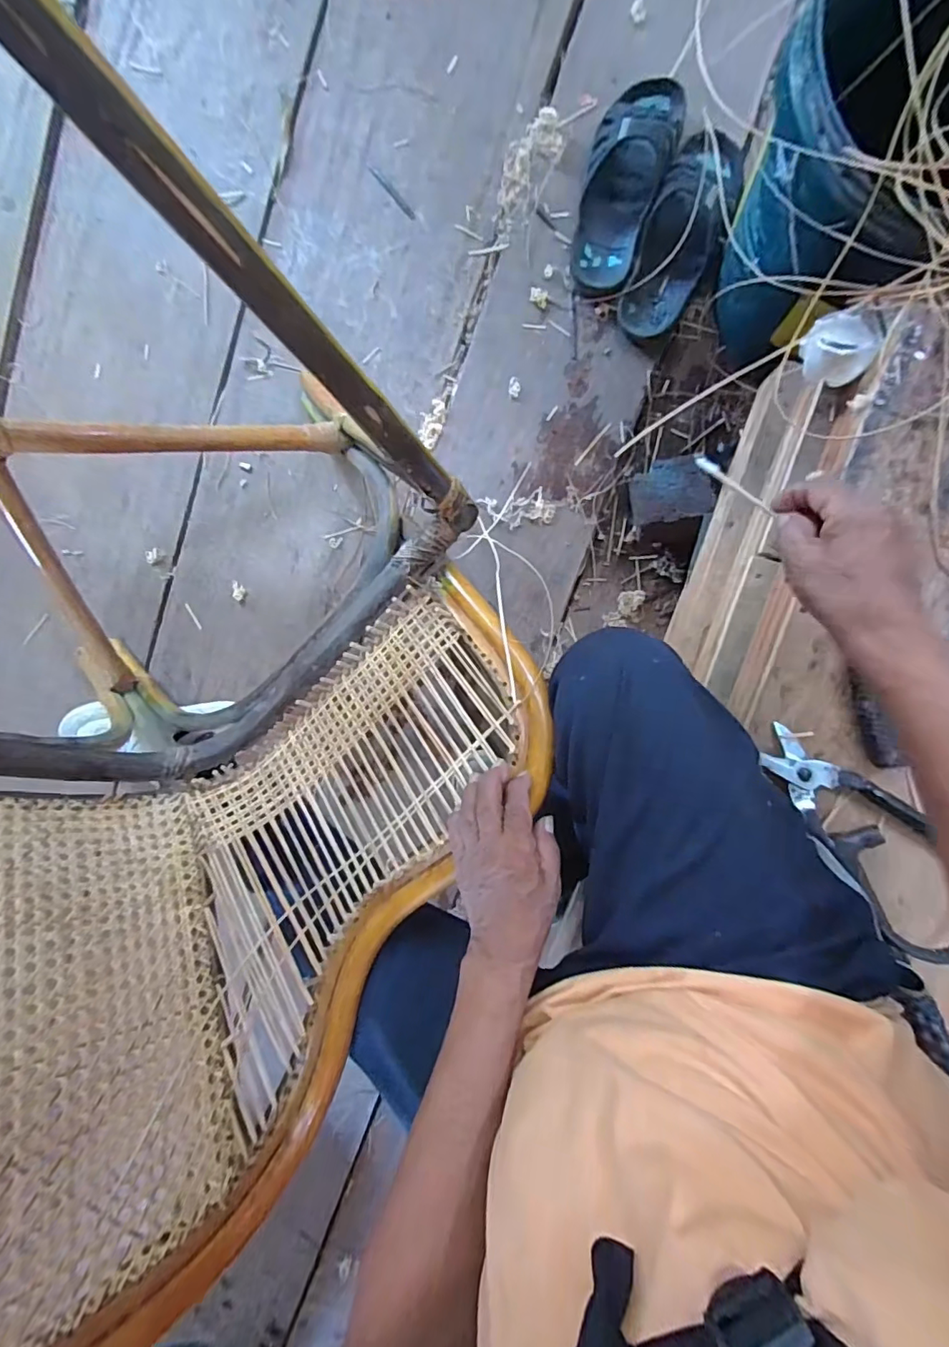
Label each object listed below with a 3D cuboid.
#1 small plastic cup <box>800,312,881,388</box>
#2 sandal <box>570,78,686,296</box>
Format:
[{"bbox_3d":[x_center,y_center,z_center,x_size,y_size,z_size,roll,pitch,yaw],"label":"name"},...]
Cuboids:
[{"bbox_3d":[0.296,-0.265,0.429,0.041,0.034,0.050,-14,94,9],"label":"small plastic cup"},{"bbox_3d":[0.188,-0.624,0.663,0.096,0.052,0.248,21,98,2],"label":"sandal"}]

